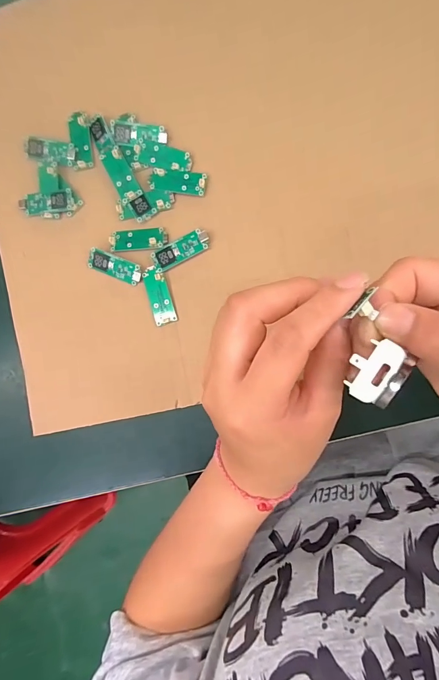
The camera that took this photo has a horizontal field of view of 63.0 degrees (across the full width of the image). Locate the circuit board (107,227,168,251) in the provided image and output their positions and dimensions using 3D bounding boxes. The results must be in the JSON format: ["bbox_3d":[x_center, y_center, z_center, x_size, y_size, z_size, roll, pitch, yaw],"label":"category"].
[{"bbox_3d":[-0.071,-0.088,0.311,0.051,0.007,0.020,0,90,9],"label":"circuit board"}]

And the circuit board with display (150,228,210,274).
[{"bbox_3d":[-0.033,-0.076,0.306,0.051,0.007,0.018,-25,86,9],"label":"circuit board with display"}]

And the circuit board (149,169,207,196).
[{"bbox_3d":[-0.036,-0.135,0.305,0.049,0.004,0.019,11,92,9],"label":"circuit board"}]

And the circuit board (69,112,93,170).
[{"bbox_3d":[-0.125,-0.179,0.320,0.020,0.004,0.049,0,90,9],"label":"circuit board"}]

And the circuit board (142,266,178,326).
[{"bbox_3d":[-0.052,-0.039,0.310,0.019,0.006,0.049,-15,88,9],"label":"circuit board"}]

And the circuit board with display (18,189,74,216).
[{"bbox_3d":[-0.156,-0.124,0.325,0.050,0.007,0.018,-3,90,9],"label":"circuit board with display"}]

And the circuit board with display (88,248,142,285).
[{"bbox_3d":[-0.092,-0.064,0.314,0.050,0.004,0.017,23,94,9],"label":"circuit board with display"}]

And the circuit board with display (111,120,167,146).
[{"bbox_3d":[-0.070,-0.177,0.309,0.049,0.005,0.018,10,92,9],"label":"circuit board with display"}]

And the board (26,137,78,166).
[{"bbox_3d":[-0.153,-0.170,0.324,0.050,0.006,0.021,14,92,9],"label":"board"}]

